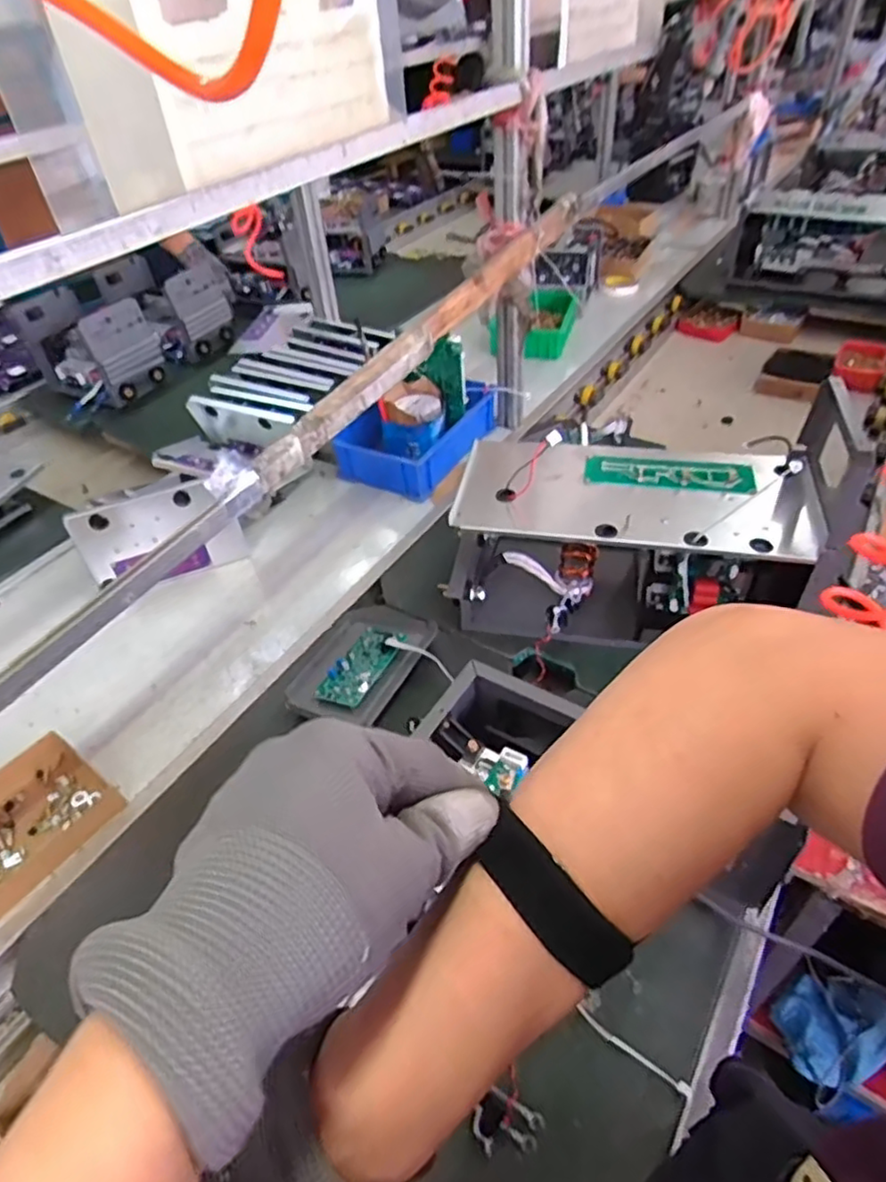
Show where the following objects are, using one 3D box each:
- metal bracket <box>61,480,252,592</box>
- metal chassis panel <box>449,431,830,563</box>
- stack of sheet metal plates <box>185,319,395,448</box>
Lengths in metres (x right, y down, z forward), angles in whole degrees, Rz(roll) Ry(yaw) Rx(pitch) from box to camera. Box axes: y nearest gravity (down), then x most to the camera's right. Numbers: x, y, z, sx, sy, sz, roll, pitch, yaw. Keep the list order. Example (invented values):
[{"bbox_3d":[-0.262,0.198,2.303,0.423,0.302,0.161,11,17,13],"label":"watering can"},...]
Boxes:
[{"bbox_3d":[-0.442,-0.083,1.045,0.233,0.154,0.048,-21,46,-16],"label":"metal bracket"},{"bbox_3d":[0.250,-0.143,0.871,0.441,0.061,0.260,5,41,10],"label":"metal chassis panel"},{"bbox_3d":[-0.295,-0.426,1.347,0.231,0.083,0.394,19,49,23],"label":"stack of sheet metal plates"}]

